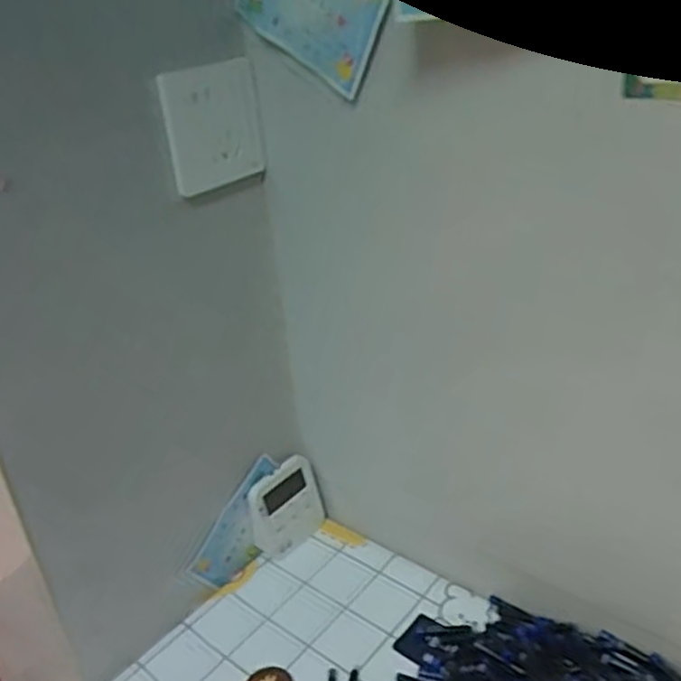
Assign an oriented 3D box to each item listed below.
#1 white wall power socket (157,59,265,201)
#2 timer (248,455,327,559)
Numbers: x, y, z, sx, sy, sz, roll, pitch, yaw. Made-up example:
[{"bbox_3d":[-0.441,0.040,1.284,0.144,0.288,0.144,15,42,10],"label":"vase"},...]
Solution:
[{"bbox_3d":[-0.093,-0.157,0.521,0.004,0.086,0.079,21,38,39],"label":"white wall power socket"},{"bbox_3d":[-0.053,0.157,0.672,0.019,0.079,0.077,3,27,45],"label":"timer"}]

